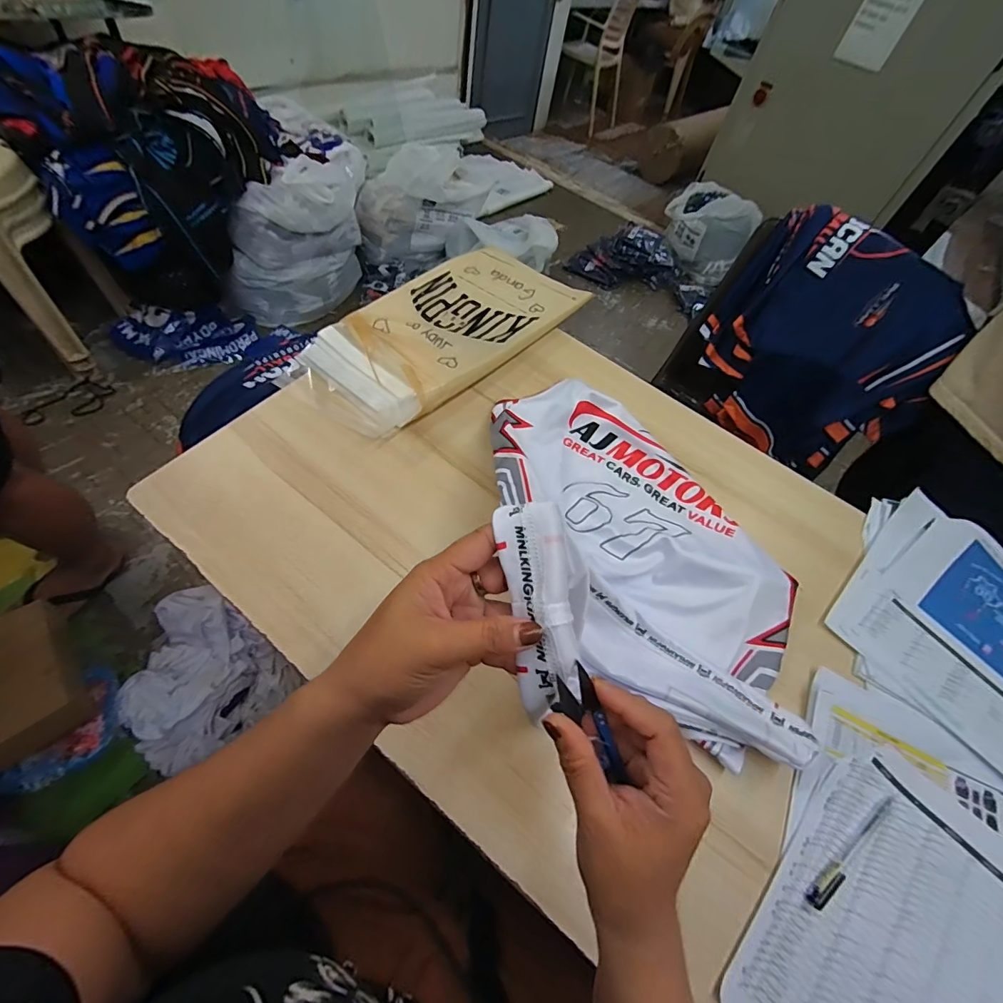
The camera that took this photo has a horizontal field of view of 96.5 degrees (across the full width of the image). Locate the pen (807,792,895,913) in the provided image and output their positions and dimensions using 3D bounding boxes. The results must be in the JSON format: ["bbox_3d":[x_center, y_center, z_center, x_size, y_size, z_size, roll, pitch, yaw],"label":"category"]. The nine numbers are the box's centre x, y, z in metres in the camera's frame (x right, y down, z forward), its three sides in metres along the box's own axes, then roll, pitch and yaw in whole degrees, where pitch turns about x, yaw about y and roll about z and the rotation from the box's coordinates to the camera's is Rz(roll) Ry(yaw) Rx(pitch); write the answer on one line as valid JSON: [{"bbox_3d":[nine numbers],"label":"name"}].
[{"bbox_3d":[0.317,0.312,0.401,0.130,0.006,0.015,-25,64,-25],"label":"pen"}]

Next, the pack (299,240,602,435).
[{"bbox_3d":[-0.081,-0.272,0.671,0.223,0.046,0.443,41,58,16],"label":"pack"}]

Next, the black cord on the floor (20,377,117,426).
[{"bbox_3d":[-1.266,-0.282,1.314,0.126,0.022,0.224,35,57,13],"label":"black cord on the floor"}]

